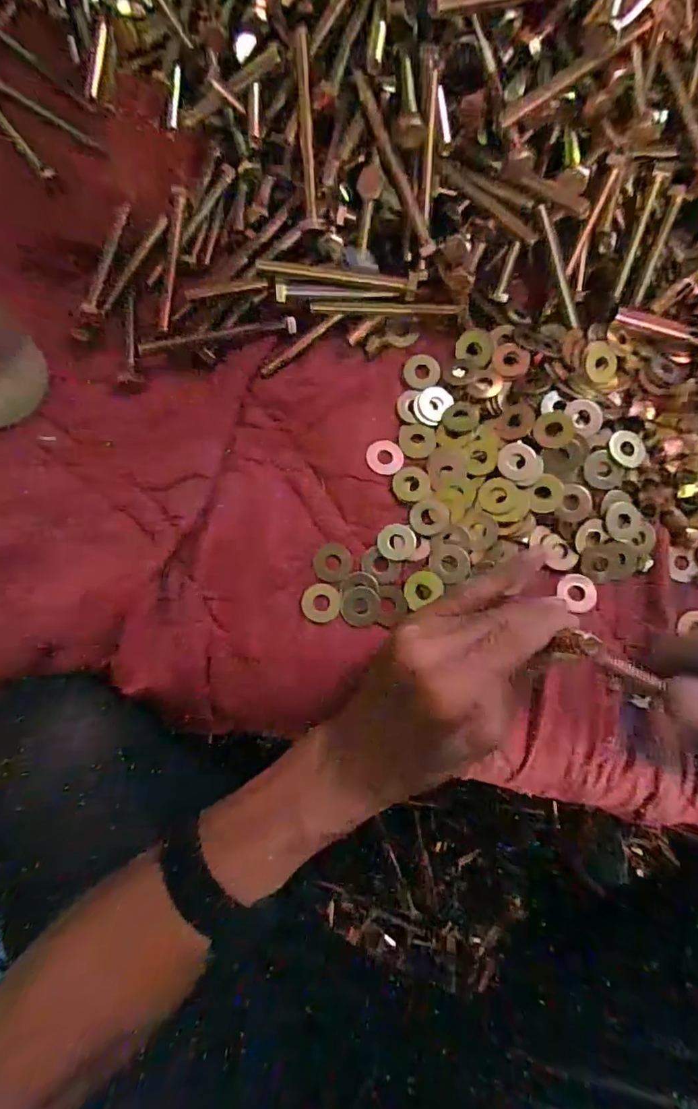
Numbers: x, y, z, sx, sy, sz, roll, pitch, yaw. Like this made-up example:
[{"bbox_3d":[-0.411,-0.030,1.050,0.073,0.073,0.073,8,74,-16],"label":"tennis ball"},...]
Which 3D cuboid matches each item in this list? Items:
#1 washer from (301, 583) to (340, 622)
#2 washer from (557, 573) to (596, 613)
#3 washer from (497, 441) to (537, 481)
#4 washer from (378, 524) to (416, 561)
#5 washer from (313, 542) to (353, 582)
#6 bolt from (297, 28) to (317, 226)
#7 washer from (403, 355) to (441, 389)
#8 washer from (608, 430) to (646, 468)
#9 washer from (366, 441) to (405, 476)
[{"bbox_3d":[-0.017,0.030,0.319,0.023,0.004,0.024,0,79,-1],"label":"washer"},{"bbox_3d":[0.146,0.024,0.323,0.024,0.004,0.022,0,79,-1],"label":"washer"},{"bbox_3d":[0.108,-0.060,0.325,0.023,0.004,0.025,0,79,-1],"label":"washer"},{"bbox_3d":[0.031,-0.008,0.324,0.024,0.004,0.023,0,79,-1],"label":"washer"},{"bbox_3d":[-0.011,0.005,0.322,0.024,0.004,0.024,0,79,-1],"label":"washer"},{"bbox_3d":[-0.026,-0.266,0.318,0.008,0.006,0.097,-3,112,-1],"label":"bolt"},{"bbox_3d":[0.050,-0.126,0.347,0.024,0.004,0.025,3,79,0],"label":"washer"},{"bbox_3d":[0.177,-0.067,0.322,0.024,0.004,0.024,0,79,-1],"label":"washer"},{"bbox_3d":[0.024,-0.065,0.336,0.024,0.004,0.025,0,79,-1],"label":"washer"}]

